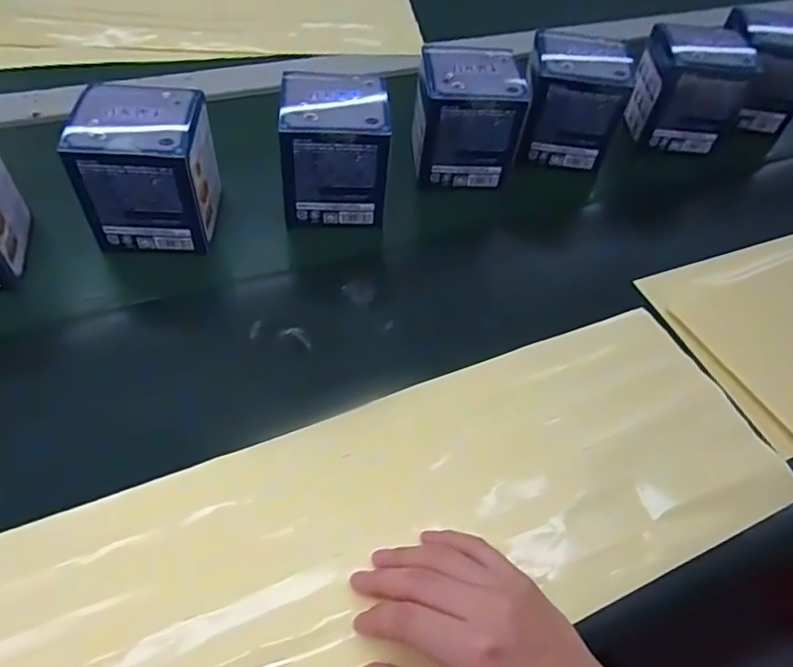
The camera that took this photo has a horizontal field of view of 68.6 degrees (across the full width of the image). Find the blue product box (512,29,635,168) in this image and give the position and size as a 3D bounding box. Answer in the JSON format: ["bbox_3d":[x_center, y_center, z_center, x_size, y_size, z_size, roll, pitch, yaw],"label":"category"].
[{"bbox_3d":[0.164,-0.220,0.544,0.087,0.089,0.086,9,54,3],"label":"blue product box"}]

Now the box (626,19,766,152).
[{"bbox_3d":[0.286,-0.241,0.567,0.091,0.093,0.076,10,54,4],"label":"box"}]

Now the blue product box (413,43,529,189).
[{"bbox_3d":[0.060,-0.191,0.513,0.087,0.091,0.080,3,54,-1],"label":"blue product box"}]

